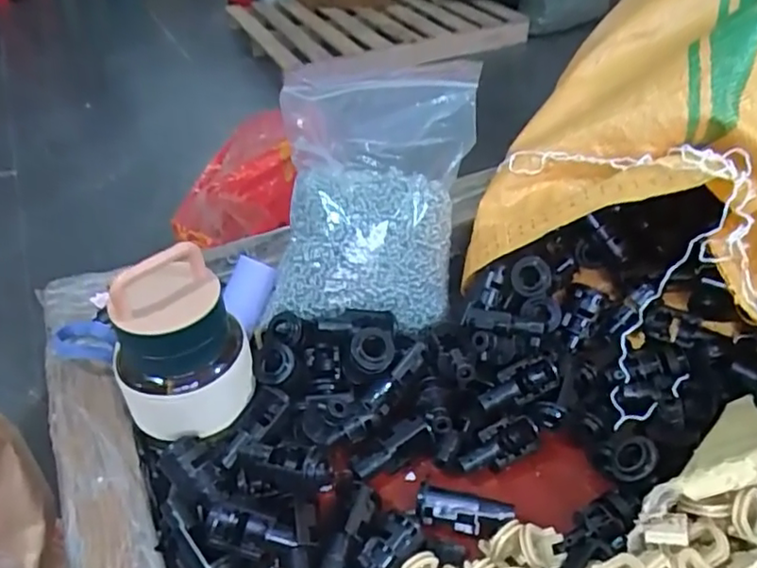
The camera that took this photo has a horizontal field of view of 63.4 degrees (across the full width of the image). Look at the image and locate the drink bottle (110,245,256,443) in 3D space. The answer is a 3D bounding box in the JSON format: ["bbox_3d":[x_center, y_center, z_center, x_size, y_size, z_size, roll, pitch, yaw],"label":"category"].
[{"bbox_3d":[-0.114,0.040,0.358,0.072,0.116,0.059,-11,42,-16],"label":"drink bottle"}]

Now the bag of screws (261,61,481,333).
[{"bbox_3d":[-0.001,-0.080,0.432,0.134,0.092,0.210,11,70,-1],"label":"bag of screws"}]

